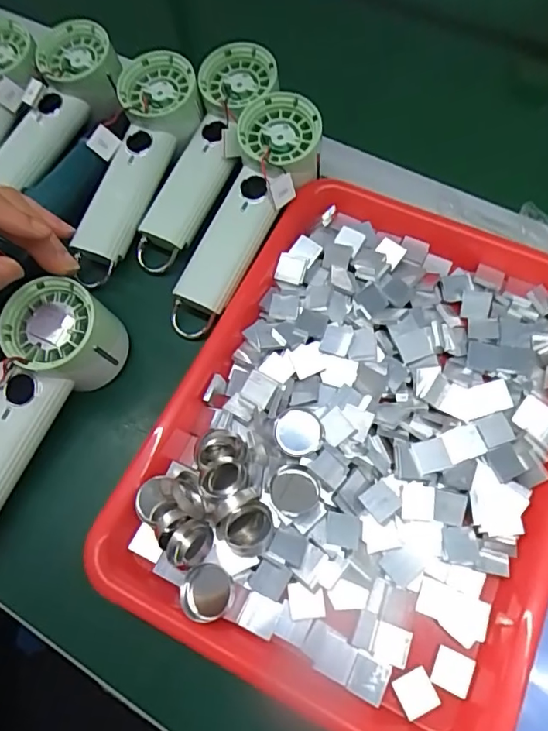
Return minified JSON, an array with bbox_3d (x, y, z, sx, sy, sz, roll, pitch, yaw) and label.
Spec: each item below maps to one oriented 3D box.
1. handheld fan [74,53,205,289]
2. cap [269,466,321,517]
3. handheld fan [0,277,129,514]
[{"bbox_3d":[-0.110,-0.161,0.409,0.066,0.034,0.181,18,84,8],"label":"handheld fan"},{"bbox_3d":[0.013,0.078,0.315,0.029,0.012,0.030,-1,65,1],"label":"cap"},{"bbox_3d":[-0.169,0.040,0.340,0.060,0.058,0.193,26,83,11],"label":"handheld fan"}]

